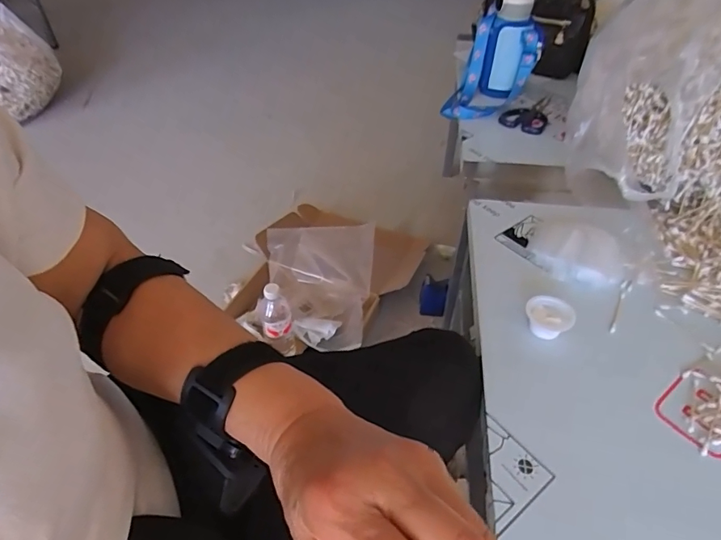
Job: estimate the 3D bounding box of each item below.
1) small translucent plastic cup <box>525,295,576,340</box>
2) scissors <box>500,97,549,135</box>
[{"bbox_3d":[0.226,0.059,0.545,0.053,0.028,0.049,0,44,0],"label":"small translucent plastic cup"},{"bbox_3d":[0.348,-0.328,0.953,0.092,0.020,0.143,16,47,16],"label":"scissors"}]

